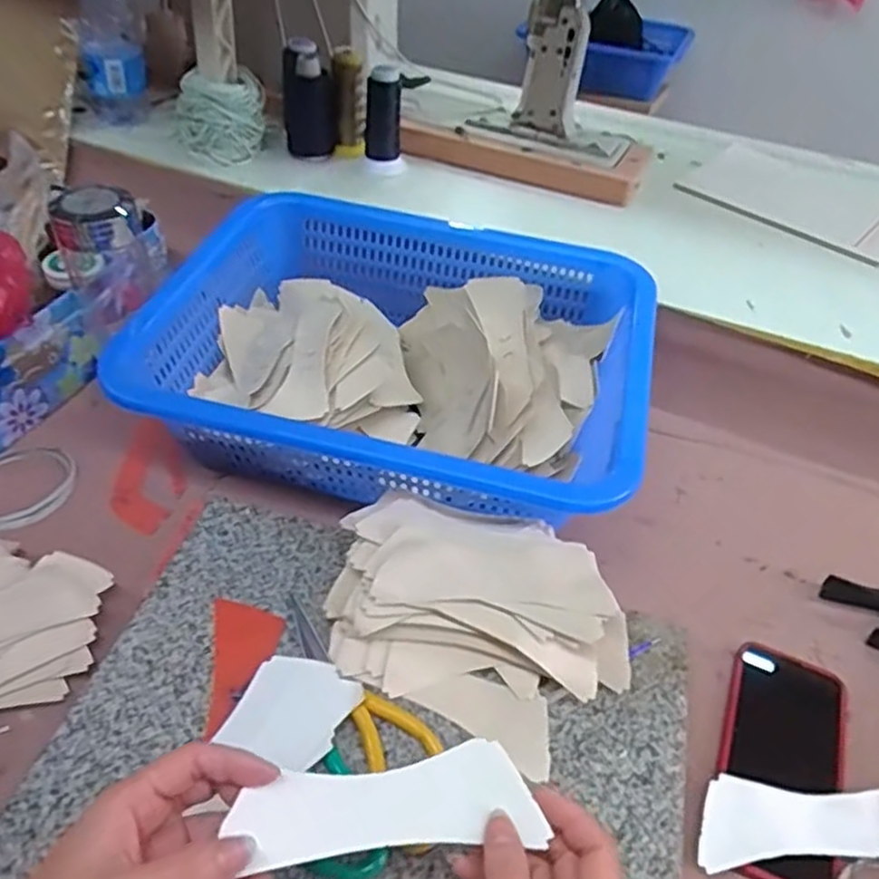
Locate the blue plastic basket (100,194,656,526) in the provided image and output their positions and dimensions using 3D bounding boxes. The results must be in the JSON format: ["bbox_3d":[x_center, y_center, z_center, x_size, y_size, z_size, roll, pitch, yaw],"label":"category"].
[{"bbox_3d":[-0.033,-0.066,0.682,0.426,0.137,0.335,14,44,10],"label":"blue plastic basket"}]

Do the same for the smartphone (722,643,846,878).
[{"bbox_3d":[0.241,0.221,0.507,0.078,0.013,0.175,20,45,15],"label":"smartphone"}]

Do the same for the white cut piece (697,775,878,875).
[{"bbox_3d":[0.237,0.251,0.469,0.141,0.004,0.052,4,43,-1],"label":"white cut piece"}]

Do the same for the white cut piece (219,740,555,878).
[{"bbox_3d":[-0.027,0.185,0.366,0.144,0.016,0.045,-4,44,-10],"label":"white cut piece"}]

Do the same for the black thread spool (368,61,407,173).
[{"bbox_3d":[-0.066,-0.385,0.888,0.048,0.121,0.036,1,43,-4],"label":"black thread spool"}]

